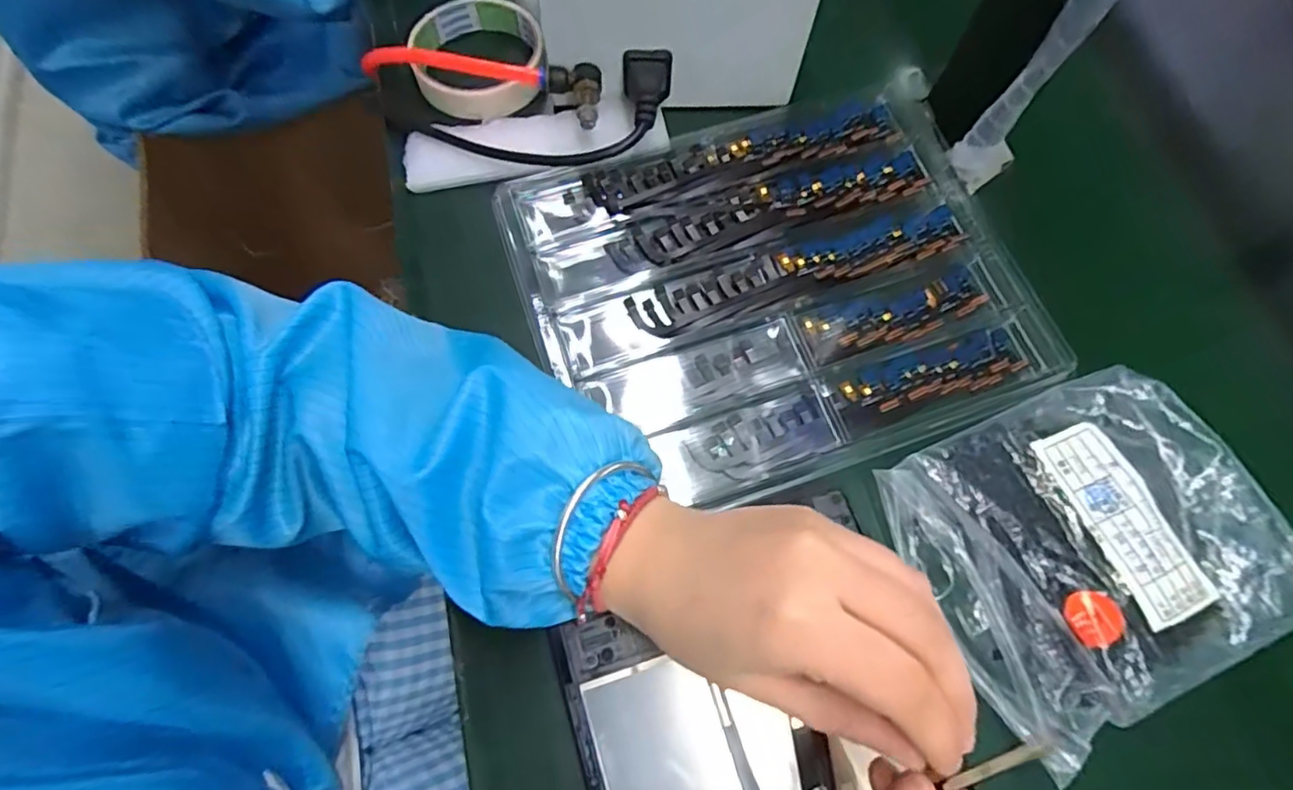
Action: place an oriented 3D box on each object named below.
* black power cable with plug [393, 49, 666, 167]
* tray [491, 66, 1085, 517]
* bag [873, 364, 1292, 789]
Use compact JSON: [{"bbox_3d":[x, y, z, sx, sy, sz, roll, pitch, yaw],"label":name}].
[{"bbox_3d":[-0.063,-0.163,0.368,0.164,0.034,0.056,-9,69,-7],"label":"black power cable with plug"},{"bbox_3d":[0.075,-0.064,0.350,0.268,0.018,0.214,-19,72,-6],"label":"tray"},{"bbox_3d":[0.215,0.070,0.291,0.163,0.034,0.140,-23,73,-7],"label":"bag"}]

